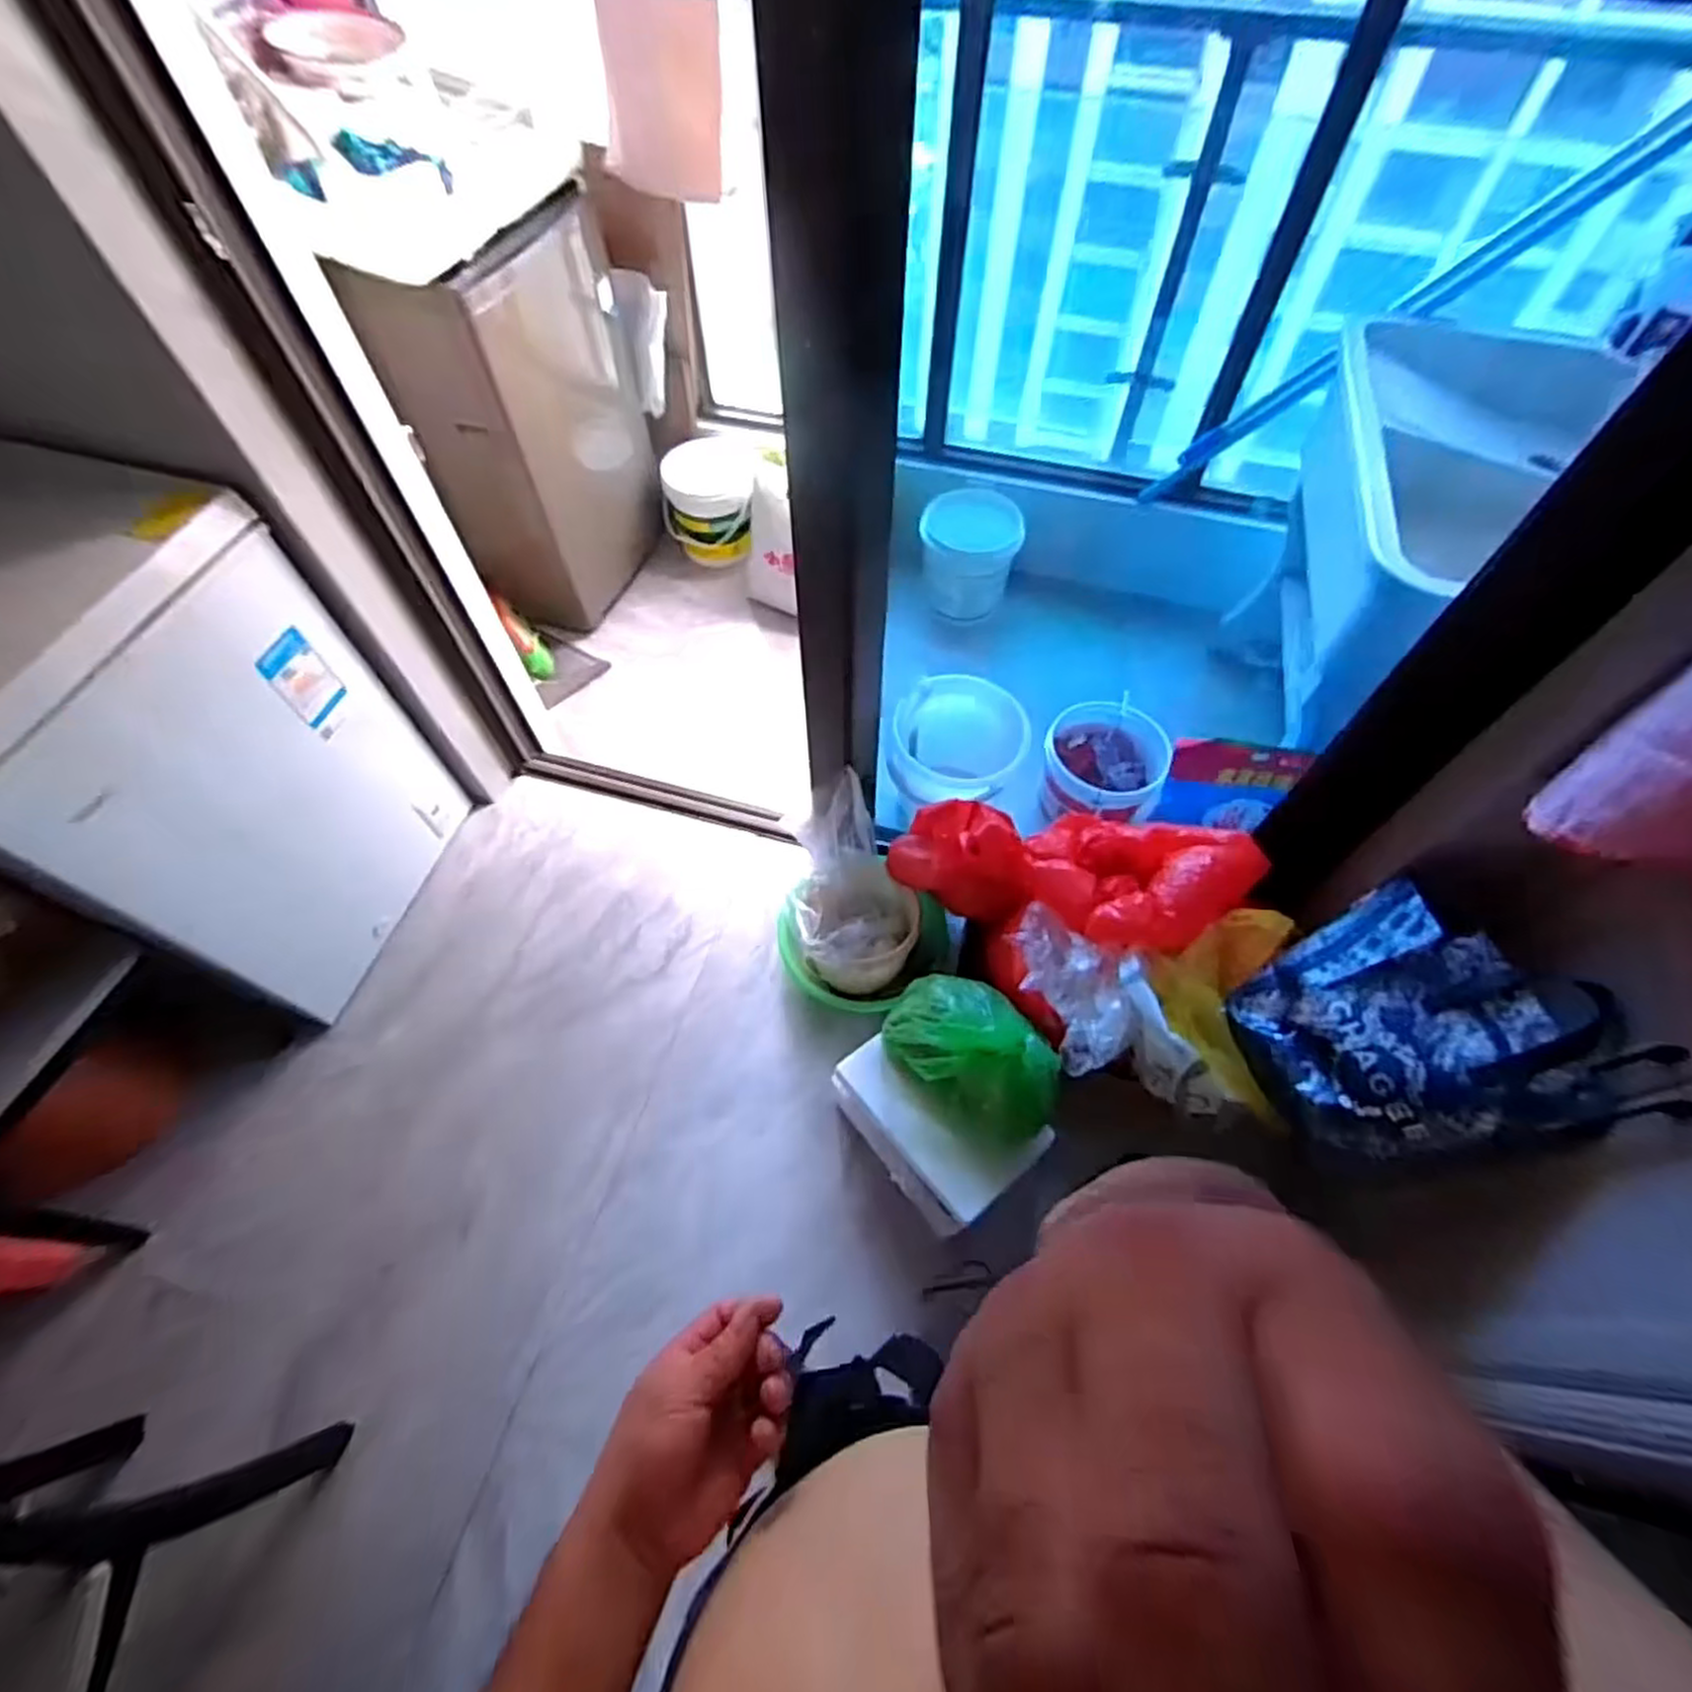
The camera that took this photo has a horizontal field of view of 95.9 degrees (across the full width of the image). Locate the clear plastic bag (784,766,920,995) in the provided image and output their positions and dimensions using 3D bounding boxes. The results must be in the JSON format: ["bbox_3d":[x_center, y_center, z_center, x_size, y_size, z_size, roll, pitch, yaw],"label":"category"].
[{"bbox_3d":[0.006,0.088,1.526,0.237,0.310,0.323,-16,60,-9],"label":"clear plastic bag"}]

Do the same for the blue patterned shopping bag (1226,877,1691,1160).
[{"bbox_3d":[0.720,0.230,0.968,0.252,0.310,0.321,-18,60,-10],"label":"blue patterned shopping bag"}]

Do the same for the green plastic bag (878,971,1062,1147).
[{"bbox_3d":[0.211,0.332,1.246,0.293,0.195,0.194,29,63,17],"label":"green plastic bag"}]

